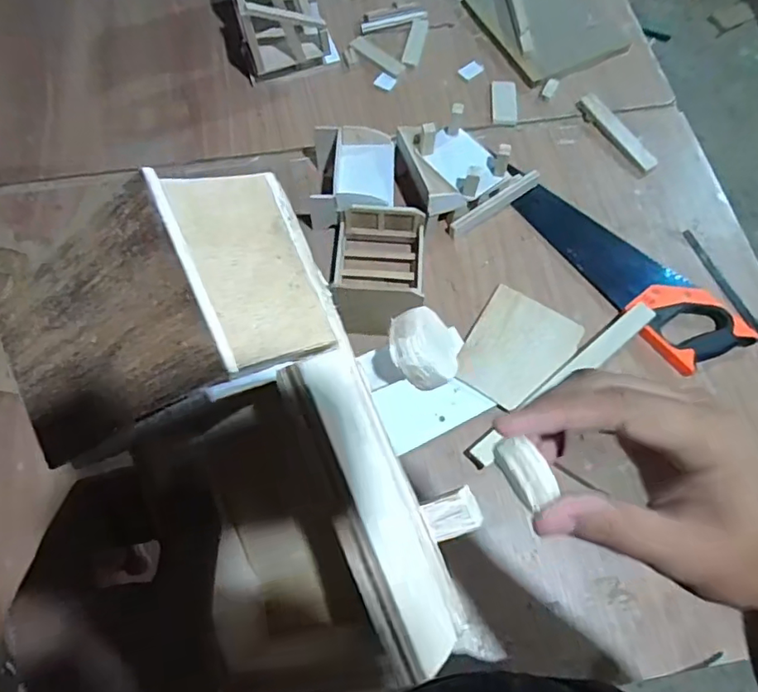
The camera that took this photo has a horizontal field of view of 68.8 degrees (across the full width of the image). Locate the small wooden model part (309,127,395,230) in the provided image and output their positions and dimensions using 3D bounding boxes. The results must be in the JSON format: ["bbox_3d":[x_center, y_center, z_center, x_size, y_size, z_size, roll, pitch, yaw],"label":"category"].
[{"bbox_3d":[-0.042,-0.240,0.818,0.131,0.093,0.135,3,67,0],"label":"small wooden model part"}]

